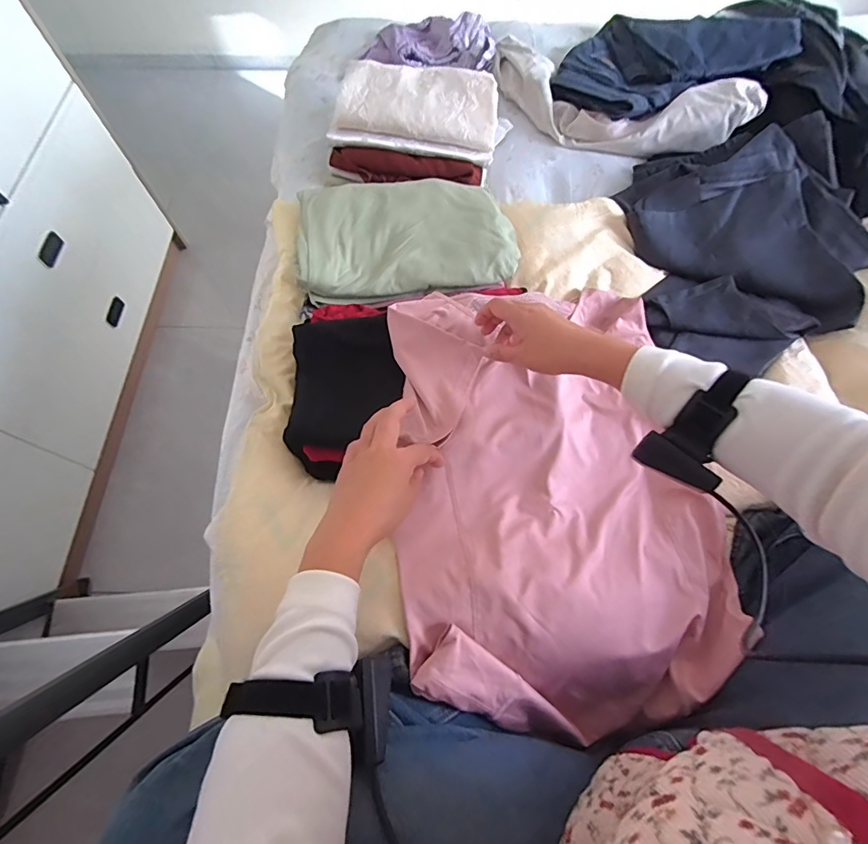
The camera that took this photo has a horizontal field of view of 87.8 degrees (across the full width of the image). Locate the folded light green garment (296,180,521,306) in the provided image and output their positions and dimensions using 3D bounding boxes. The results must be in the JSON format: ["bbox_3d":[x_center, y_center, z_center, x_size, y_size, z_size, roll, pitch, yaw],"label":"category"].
[{"bbox_3d":[-0.036,-0.266,0.632,0.291,0.036,0.187,-7,67,-3],"label":"folded light green garment"}]

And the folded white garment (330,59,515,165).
[{"bbox_3d":[-0.025,-0.495,0.714,0.257,0.068,0.143,4,67,1],"label":"folded white garment"}]

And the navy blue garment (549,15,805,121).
[{"bbox_3d":[0.422,-0.672,0.827,0.458,0.055,0.264,-23,69,-10],"label":"navy blue garment"}]

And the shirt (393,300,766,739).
[{"bbox_3d":[0.144,0.070,0.528,0.362,0.107,0.495,-2,67,-1],"label":"shirt"}]

